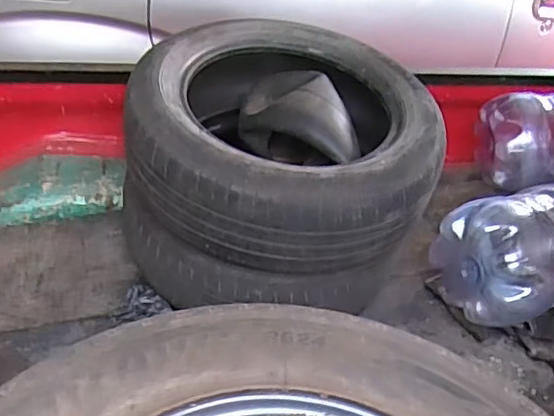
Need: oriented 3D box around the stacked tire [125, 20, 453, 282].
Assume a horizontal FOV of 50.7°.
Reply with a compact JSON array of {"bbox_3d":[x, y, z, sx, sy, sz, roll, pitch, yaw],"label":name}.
[{"bbox_3d":[0.022,-0.128,1.044,0.511,0.240,0.478,0,37,0],"label":"stacked tire"}]

